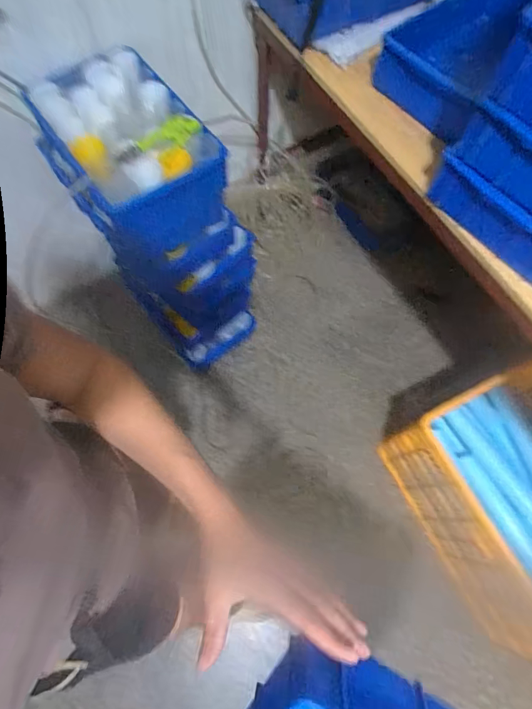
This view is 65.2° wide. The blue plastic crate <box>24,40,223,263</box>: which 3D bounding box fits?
[{"bbox_3d":[-0.305,-0.452,0.945,0.284,0.190,0.398,-36,74,-15],"label":"blue plastic crate"}]

